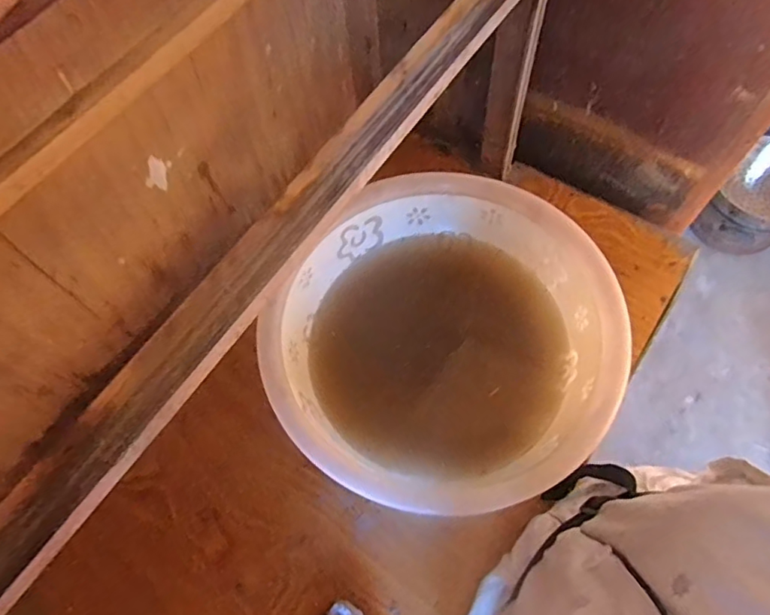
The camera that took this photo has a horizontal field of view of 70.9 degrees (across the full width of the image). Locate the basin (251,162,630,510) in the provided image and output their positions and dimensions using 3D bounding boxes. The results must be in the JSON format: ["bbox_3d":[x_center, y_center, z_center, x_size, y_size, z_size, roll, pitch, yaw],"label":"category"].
[{"bbox_3d":[0.062,0.036,0.607,0.369,0.140,0.354,-23,66,-7],"label":"basin"}]

